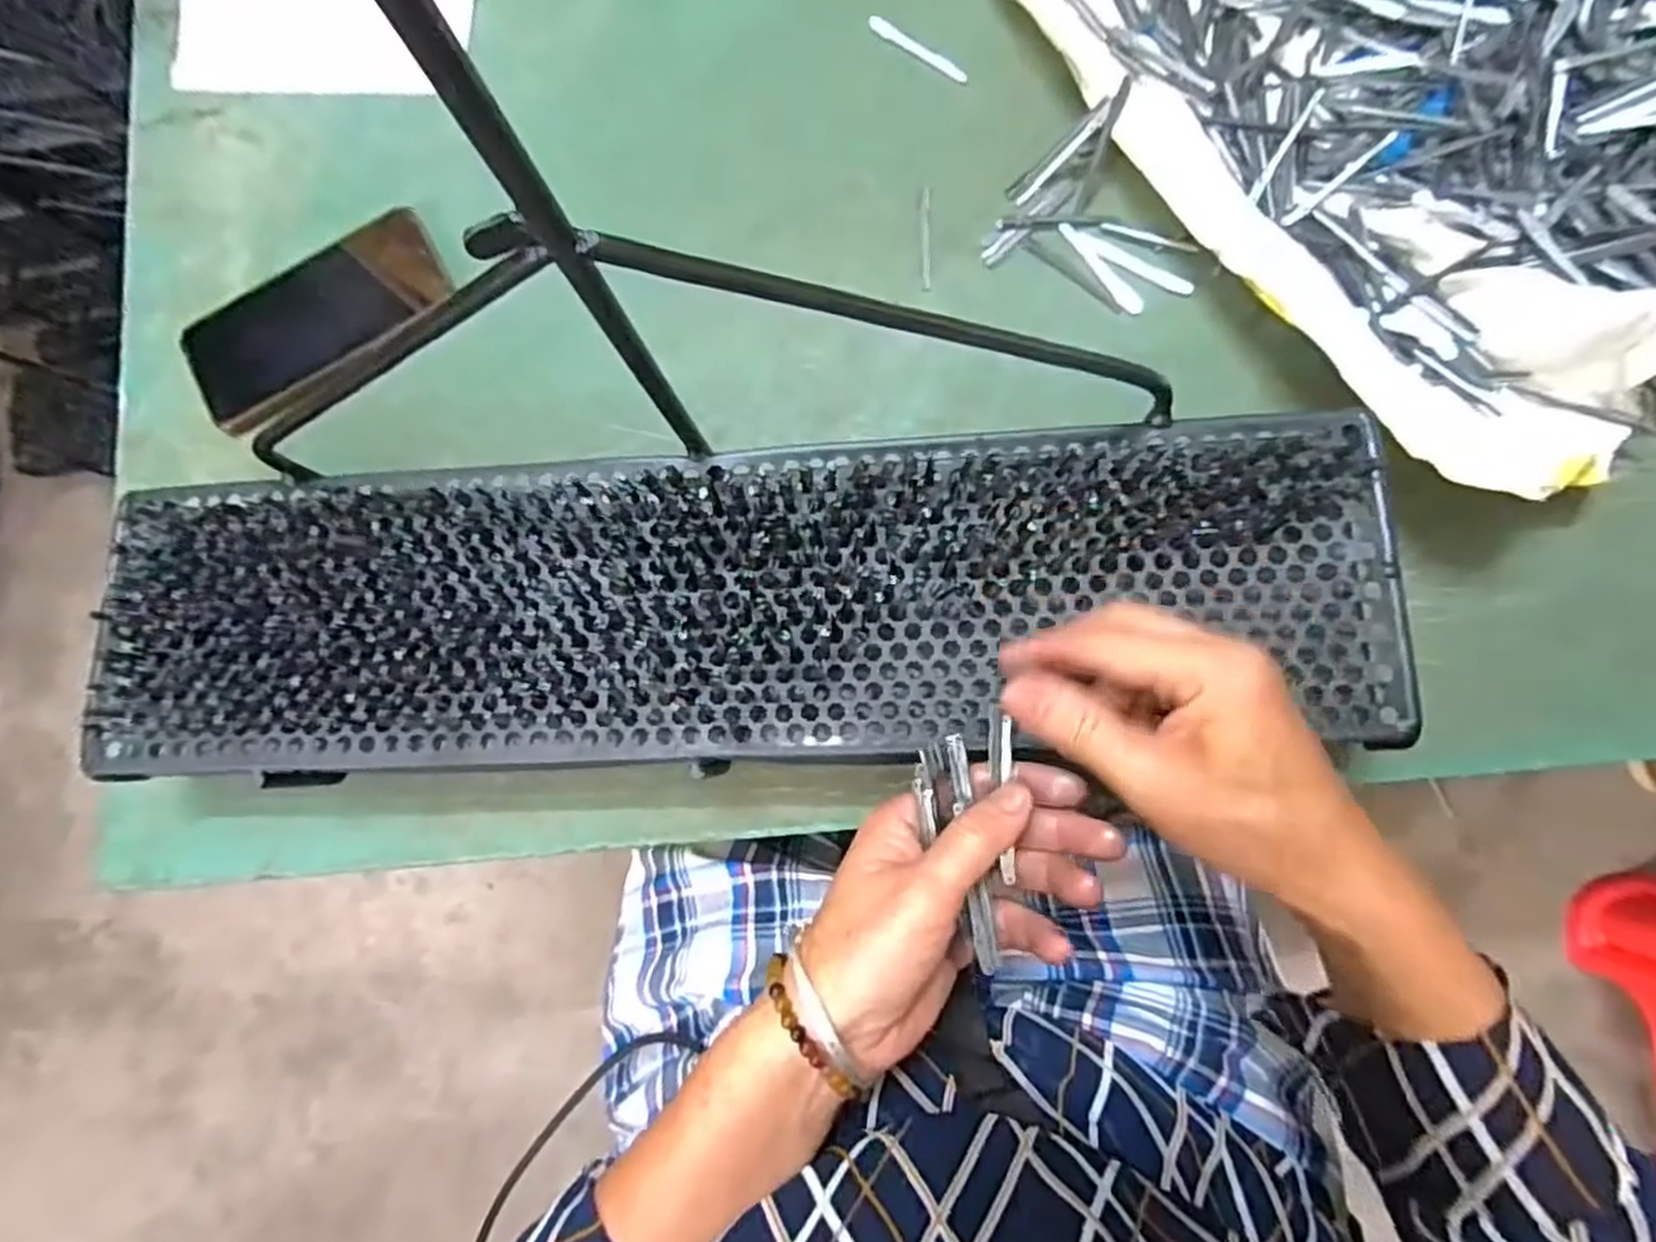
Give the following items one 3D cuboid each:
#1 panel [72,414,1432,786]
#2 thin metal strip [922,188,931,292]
[{"bbox_3d":[-0.054,-0.009,0.357,0.583,0.022,0.142,-3,82,6],"label":"panel"},{"bbox_3d":[0.055,-0.217,0.443,0.005,0.004,0.061,0,83,6],"label":"thin metal strip"}]

